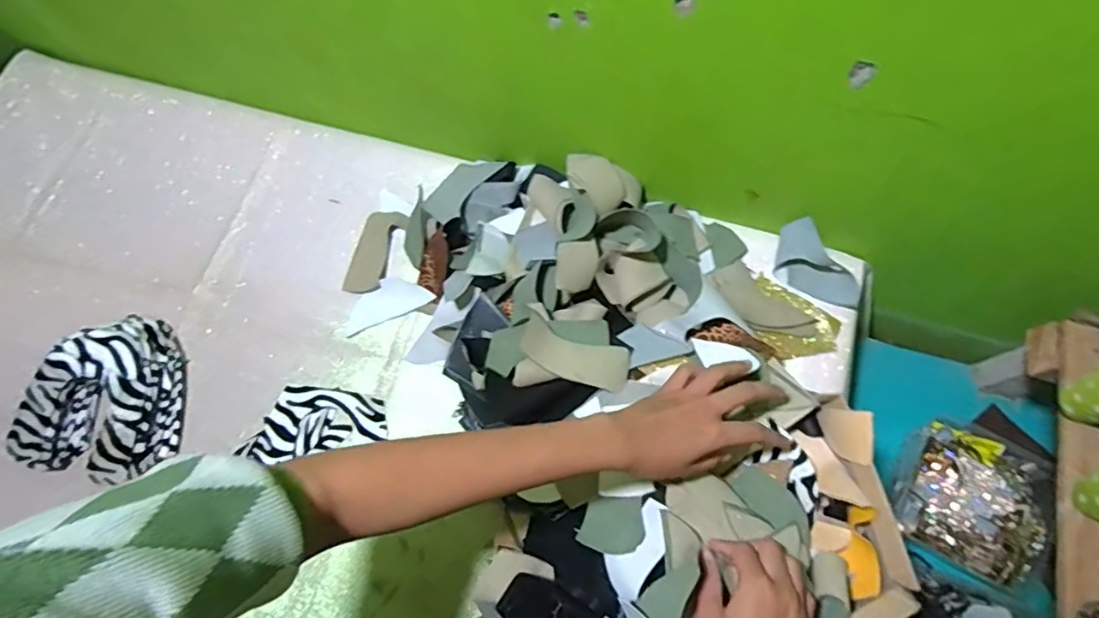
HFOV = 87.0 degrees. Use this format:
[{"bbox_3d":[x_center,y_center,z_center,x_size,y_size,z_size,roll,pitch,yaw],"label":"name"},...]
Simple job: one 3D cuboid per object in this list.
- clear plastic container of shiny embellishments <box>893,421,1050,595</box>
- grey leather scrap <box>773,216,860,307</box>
[{"bbox_3d":[0.500,0.222,0.678,0.157,0.042,0.158,24,73,9],"label":"clear plastic container of shiny embellishments"},{"bbox_3d":[0.306,-0.047,0.664,0.109,0.055,0.044,42,76,14],"label":"grey leather scrap"}]

